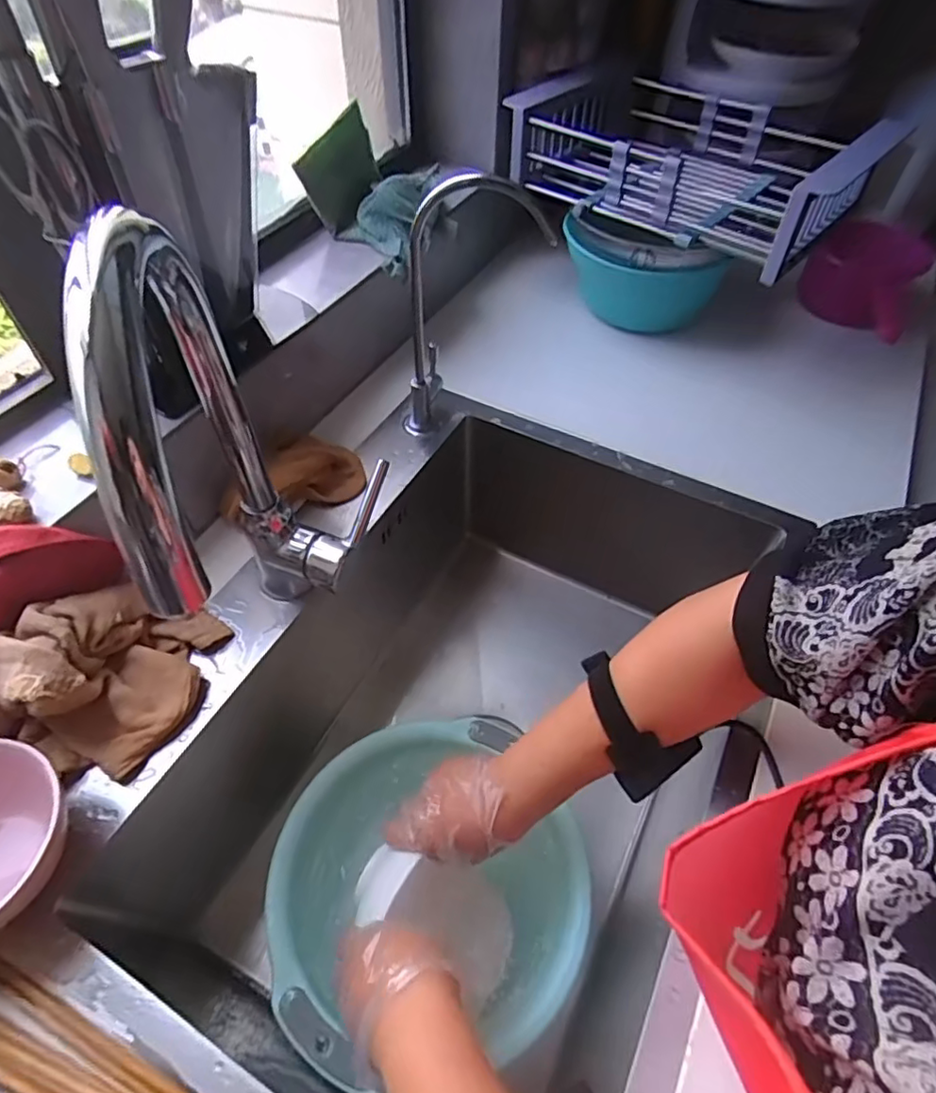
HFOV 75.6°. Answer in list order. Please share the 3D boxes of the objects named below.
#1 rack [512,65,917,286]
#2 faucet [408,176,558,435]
[{"bbox_3d":[0.252,-0.452,0.686,0.225,0.113,0.390,-34,61,-25],"label":"rack"},{"bbox_3d":[0.003,-0.216,0.575,0.130,0.260,0.053,7,52,3],"label":"faucet"}]

